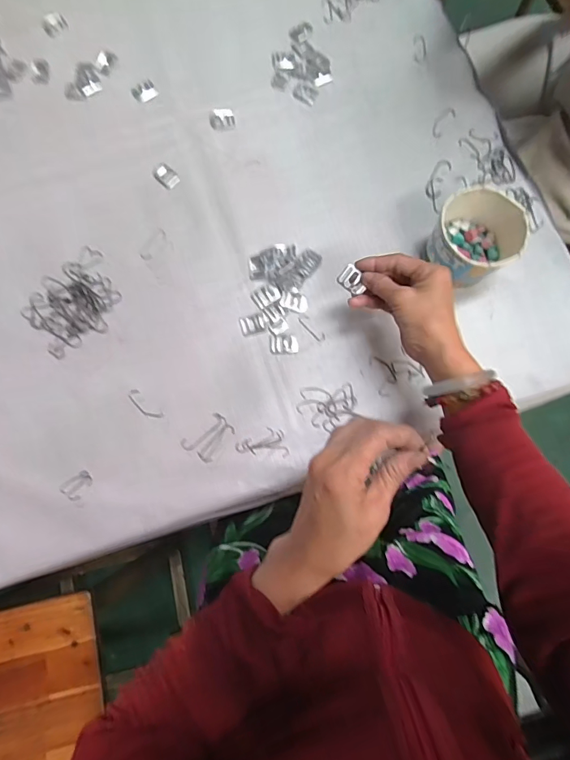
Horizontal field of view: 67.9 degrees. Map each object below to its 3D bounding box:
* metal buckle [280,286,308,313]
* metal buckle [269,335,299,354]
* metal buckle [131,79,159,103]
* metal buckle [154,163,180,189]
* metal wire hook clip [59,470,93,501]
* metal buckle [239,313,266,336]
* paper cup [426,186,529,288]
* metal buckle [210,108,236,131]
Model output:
[{"bbox_3d":[0.012,-0.095,0.496,0.031,0.004,0.026,22,79,6],"label":"metal buckle"},{"bbox_3d":[-0.001,-0.042,0.493,0.032,0.004,0.021,-2,77,1],"label":"metal buckle"},{"bbox_3d":[-0.187,-0.385,0.568,0.031,0.004,0.028,-34,79,-6],"label":"metal buckle"},{"bbox_3d":[-0.150,-0.259,0.535,0.036,0.004,0.024,43,82,9],"label":"metal buckle"},{"bbox_3d":[-0.223,0.113,0.455,0.022,0.004,0.032,42,81,9],"label":"metal wire hook clip"},{"bbox_3d":[-0.037,-0.065,0.490,0.028,0.004,0.022,-16,78,-2],"label":"metal buckle"},{"bbox_3d":[0.206,-0.154,0.469,0.090,0.071,0.086,0,77,1],"label":"paper cup"},{"bbox_3d":[-0.081,-0.340,0.552,0.033,0.004,0.029,-3,77,0],"label":"metal buckle"}]

